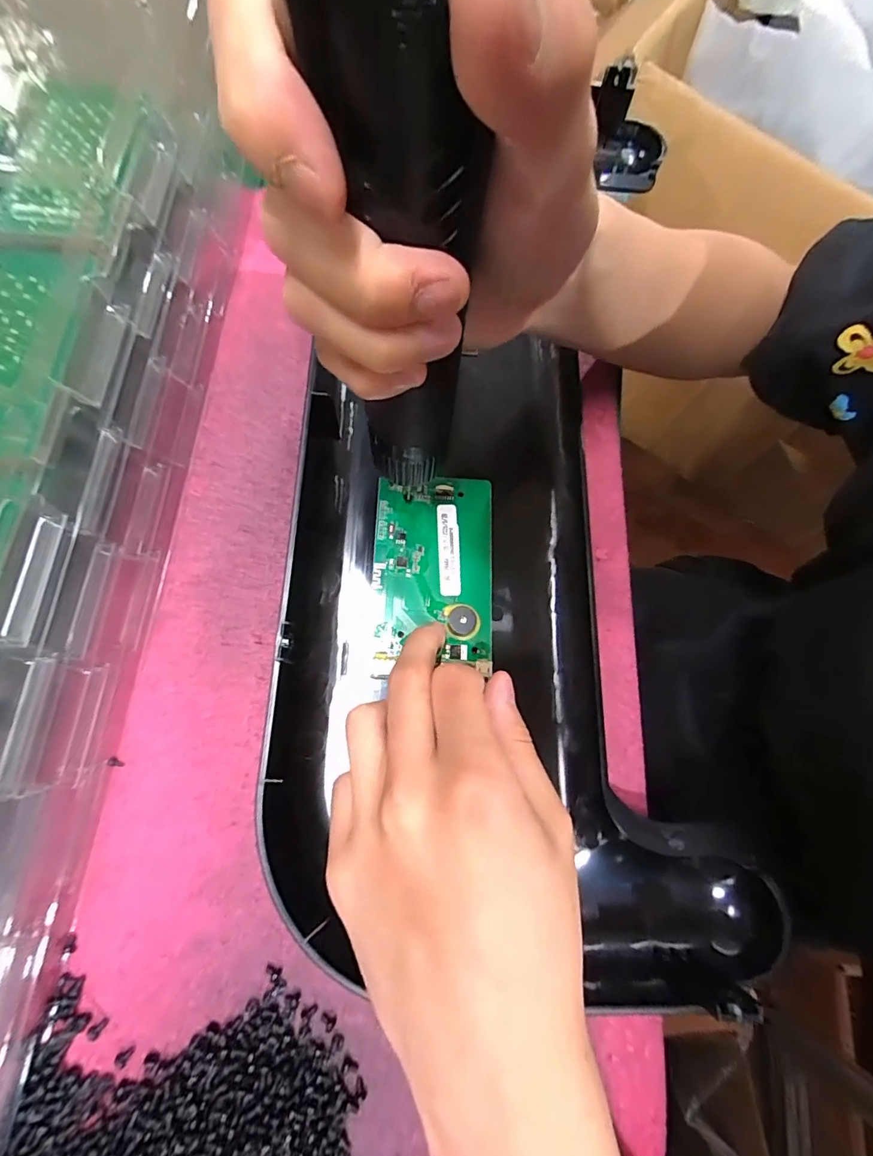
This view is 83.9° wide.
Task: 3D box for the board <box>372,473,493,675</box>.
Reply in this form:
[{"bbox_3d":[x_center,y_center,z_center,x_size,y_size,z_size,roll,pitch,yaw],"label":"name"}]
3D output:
[{"bbox_3d":[-0.002,-0.008,0.248,0.060,0.008,0.096,2,72,0],"label":"board"}]

